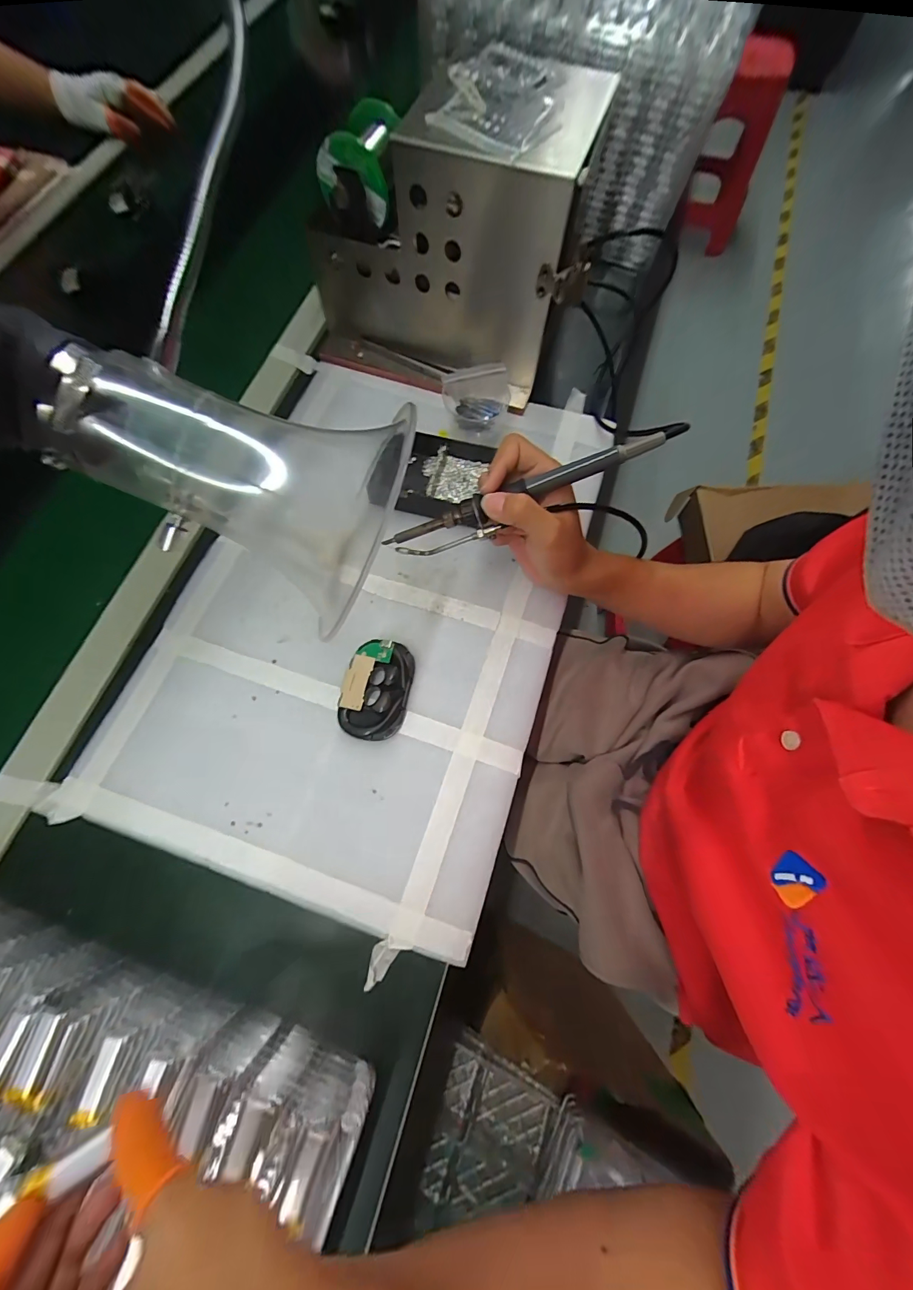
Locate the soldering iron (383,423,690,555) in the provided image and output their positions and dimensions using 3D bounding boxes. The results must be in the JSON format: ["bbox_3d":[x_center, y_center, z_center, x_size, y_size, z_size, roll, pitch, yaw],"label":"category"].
[{"bbox_3d":[0.052,-0.109,0.299,0.221,0.021,0.024,-18,74,14],"label":"soldering iron"}]

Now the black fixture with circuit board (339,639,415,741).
[{"bbox_3d":[-0.067,0.036,0.341,0.054,0.016,0.082,11,72,4],"label":"black fixture with circuit board"}]

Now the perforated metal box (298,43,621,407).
[{"bbox_3d":[-0.005,-0.387,0.391,0.245,0.179,0.174,20,73,7],"label":"perforated metal box"}]

